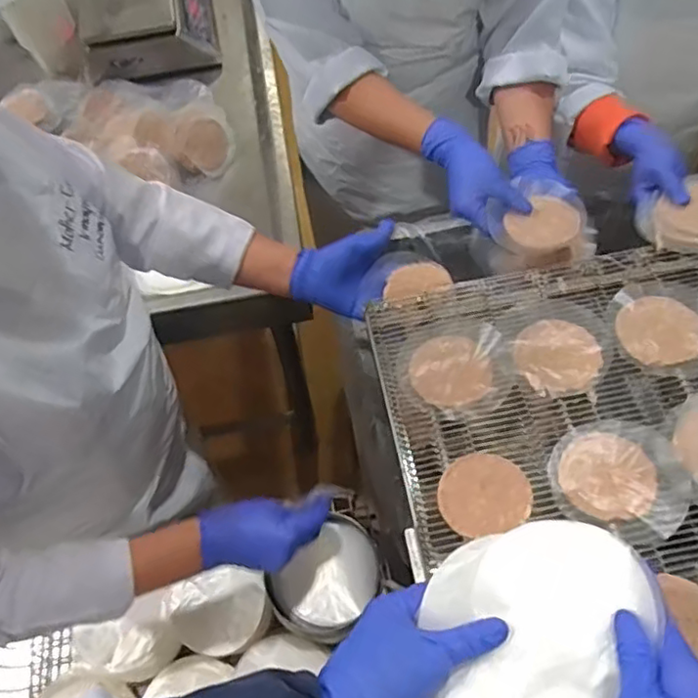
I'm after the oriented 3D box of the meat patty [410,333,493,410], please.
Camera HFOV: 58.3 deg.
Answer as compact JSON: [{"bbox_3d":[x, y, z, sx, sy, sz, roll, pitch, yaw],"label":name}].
[{"bbox_3d":[0.107,0.024,0.668,0.081,0.015,0.086,-1,54,1],"label":"meat patty"}]

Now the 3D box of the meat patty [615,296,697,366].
[{"bbox_3d":[0.334,-0.022,0.672,0.084,0.007,0.082,-7,54,-3],"label":"meat patty"}]

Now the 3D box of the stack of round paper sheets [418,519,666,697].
[{"bbox_3d":[0.120,0.192,0.411,0.135,0.011,0.155,5,67,20],"label":"stack of round paper sheets"}]

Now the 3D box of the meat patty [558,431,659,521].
[{"bbox_3d":[0.244,0.118,0.590,0.084,0.006,0.082,-1,54,1],"label":"meat patty"}]

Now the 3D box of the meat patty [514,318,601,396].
[{"bbox_3d":[0.220,0.005,0.664,0.087,0.008,0.087,-1,54,1],"label":"meat patty"}]

